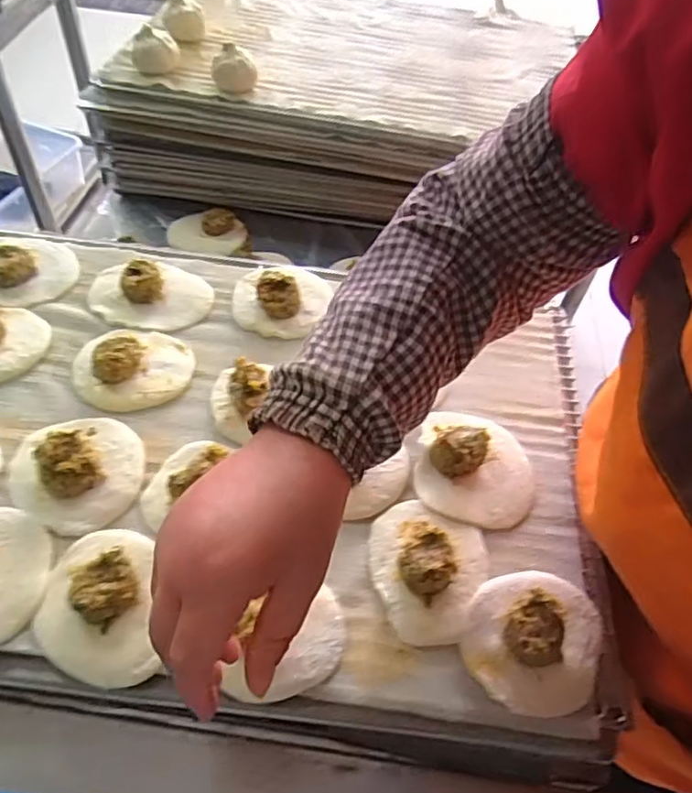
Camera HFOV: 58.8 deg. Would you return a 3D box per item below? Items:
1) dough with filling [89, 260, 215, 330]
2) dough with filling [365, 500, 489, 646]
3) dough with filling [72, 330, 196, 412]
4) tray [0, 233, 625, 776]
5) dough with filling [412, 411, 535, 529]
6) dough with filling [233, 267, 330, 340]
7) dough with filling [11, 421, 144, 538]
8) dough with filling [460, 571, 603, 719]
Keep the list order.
[{"bbox_3d":[-0.184,-0.101,0.573,0.110,0.025,0.080,6,52,0],"label":"dough with filling"},{"bbox_3d":[0.054,0.116,0.425,0.081,0.029,0.093,23,54,12],"label":"dough with filling"},{"bbox_3d":[-0.181,-0.032,0.520,0.096,0.031,0.084,-9,54,-11],"label":"dough with filling"},{"bbox_3d":[-0.101,0.023,0.498,0.606,0.050,0.411,8,52,2],"label":"tray"},{"bbox_3d":[0.103,0.050,0.483,0.093,0.031,0.100,10,52,3],"label":"dough with filling"},{"bbox_3d":[-0.060,-0.101,0.581,0.090,0.031,0.091,1,53,-4],"label":"dough with filling"},{"bbox_3d":[-0.201,0.045,0.452,0.097,0.036,0.089,27,55,15],"label":"dough with filling"},{"bbox_3d":[0.126,0.153,0.401,0.085,0.033,0.096,32,57,19],"label":"dough with filling"}]

